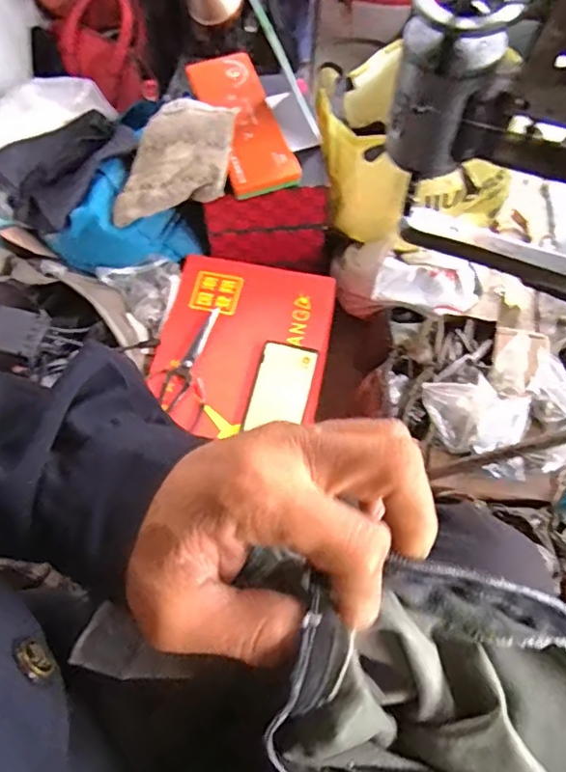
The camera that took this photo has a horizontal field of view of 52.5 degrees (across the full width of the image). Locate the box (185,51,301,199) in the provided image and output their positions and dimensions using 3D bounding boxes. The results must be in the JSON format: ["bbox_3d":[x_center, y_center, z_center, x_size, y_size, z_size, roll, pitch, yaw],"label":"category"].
[{"bbox_3d":[-0.053,-0.341,0.741,0.088,0.028,0.216,-18,67,-7],"label":"box"}]

